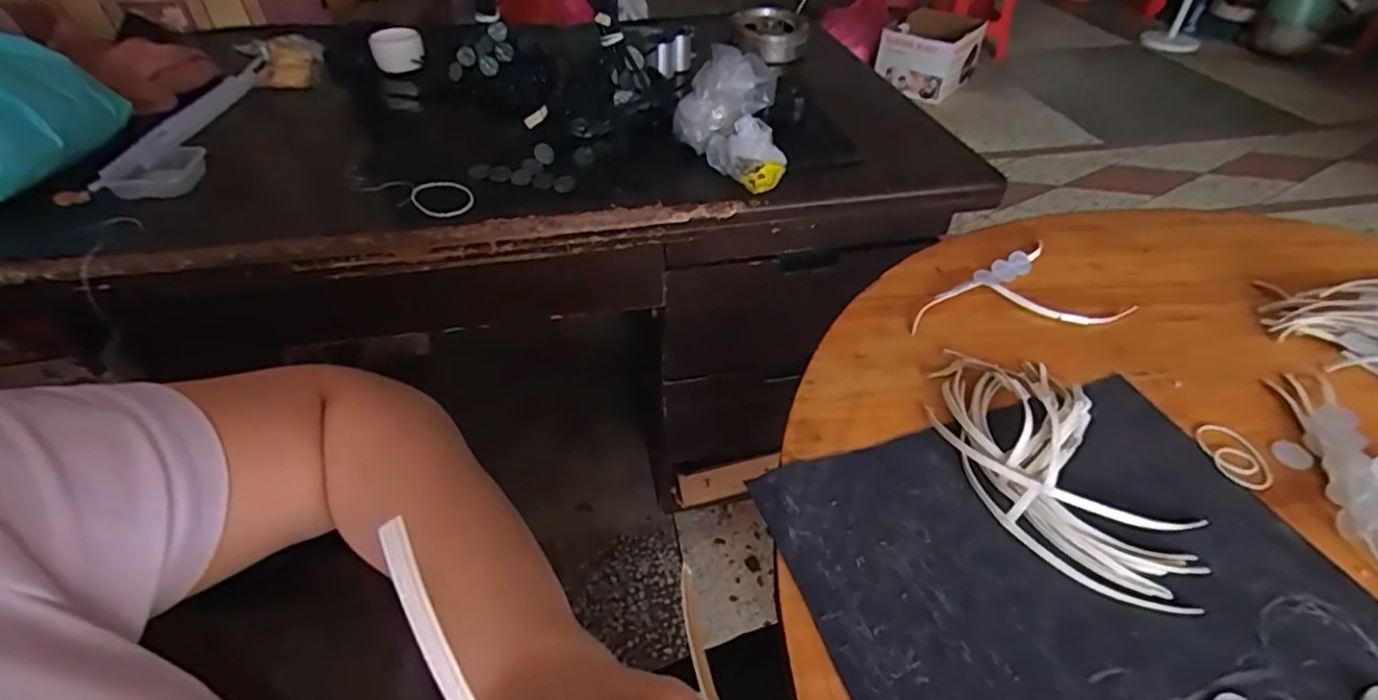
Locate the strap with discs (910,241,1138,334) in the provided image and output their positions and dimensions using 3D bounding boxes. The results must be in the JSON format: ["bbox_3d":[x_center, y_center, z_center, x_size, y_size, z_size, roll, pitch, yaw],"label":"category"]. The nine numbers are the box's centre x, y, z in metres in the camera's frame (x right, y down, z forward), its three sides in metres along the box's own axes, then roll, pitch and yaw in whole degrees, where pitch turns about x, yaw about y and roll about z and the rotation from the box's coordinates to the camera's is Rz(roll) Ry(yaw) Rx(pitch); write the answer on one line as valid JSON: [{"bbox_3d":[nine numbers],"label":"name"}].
[{"bbox_3d":[0.312,-0.040,0.613,0.208,0.016,0.113,-23,47,-24],"label":"strap with discs"}]

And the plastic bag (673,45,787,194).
[{"bbox_3d":[0.047,-0.278,0.773,0.121,0.081,0.212,0,42,-1],"label":"plastic bag"}]

